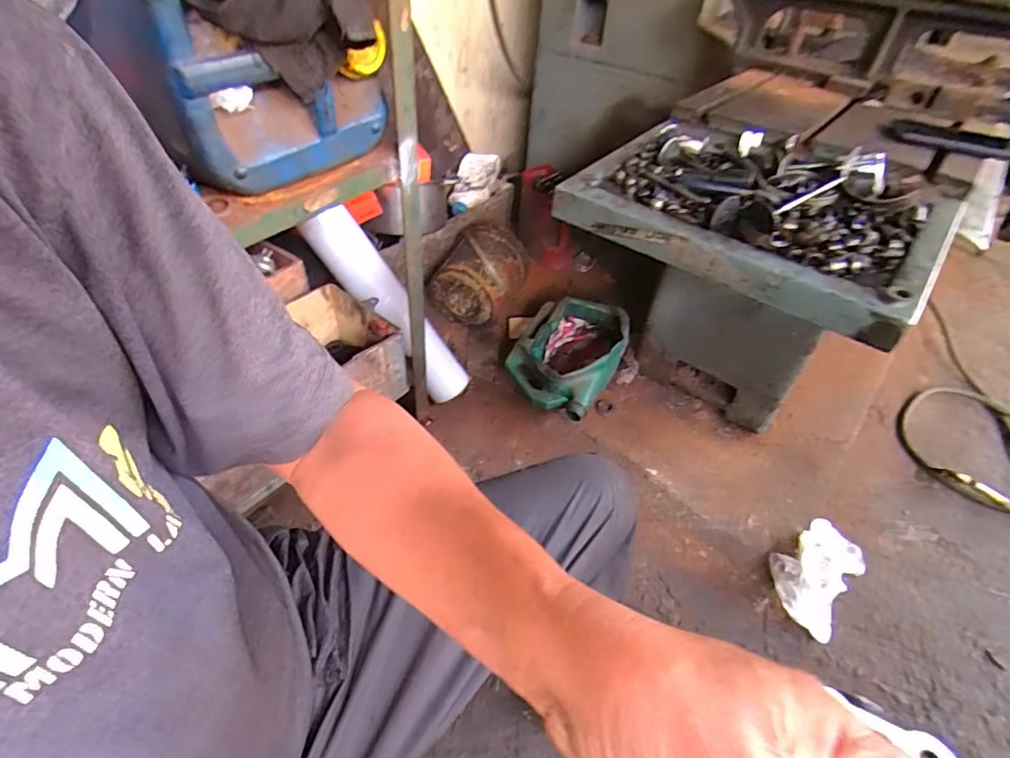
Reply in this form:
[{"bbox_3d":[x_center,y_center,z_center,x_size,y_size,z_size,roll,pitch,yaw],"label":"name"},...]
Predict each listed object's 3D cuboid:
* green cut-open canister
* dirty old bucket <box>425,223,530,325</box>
[{"bbox_3d":[0.136,-0.048,1.160,0.228,0.139,0.291,21,47,17],"label":"green cut-open canister"},{"bbox_3d":[-0.065,-0.266,1.298,0.191,0.190,0.191,21,47,17],"label":"dirty old bucket"}]

